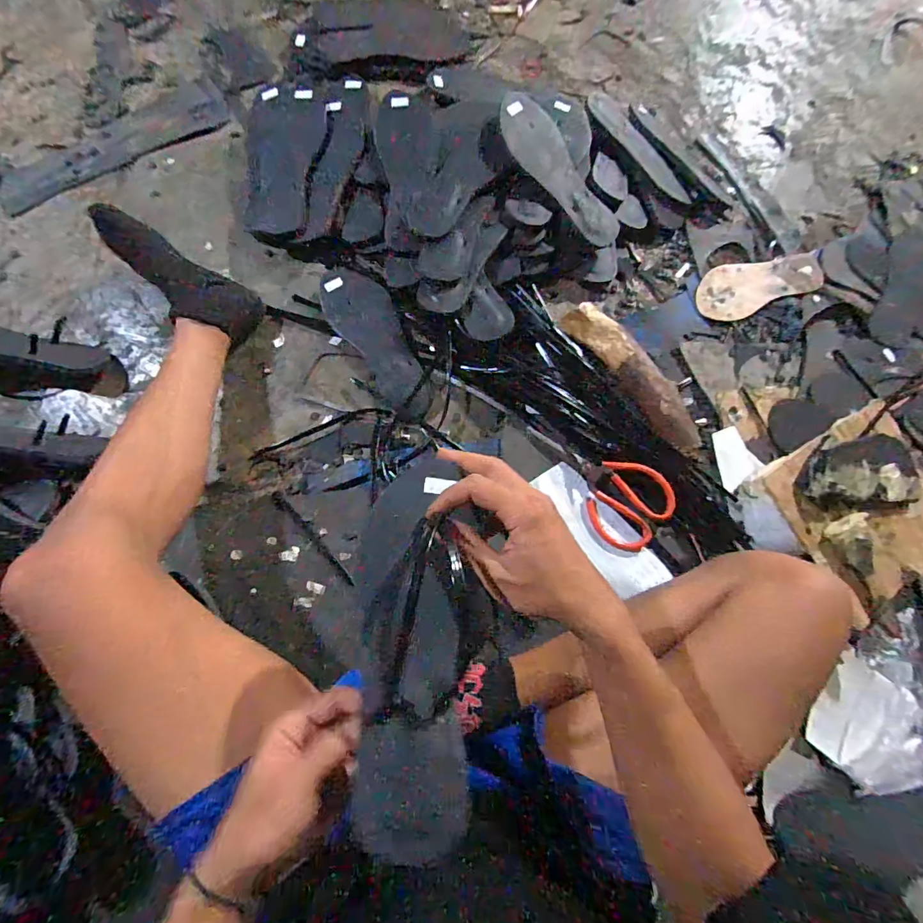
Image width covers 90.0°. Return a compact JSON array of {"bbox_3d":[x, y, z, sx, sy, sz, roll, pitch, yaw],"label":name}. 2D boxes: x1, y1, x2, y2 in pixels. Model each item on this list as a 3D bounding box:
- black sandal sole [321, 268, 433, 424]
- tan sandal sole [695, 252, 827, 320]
[{"bbox_3d":[-0.115,-0.171,0.656,0.082,0.012,0.249,-31,83,-10],"label":"black sandal sole"},{"bbox_3d":[0.479,-0.290,0.746,0.217,0.020,0.092,-21,81,-9],"label":"tan sandal sole"}]

